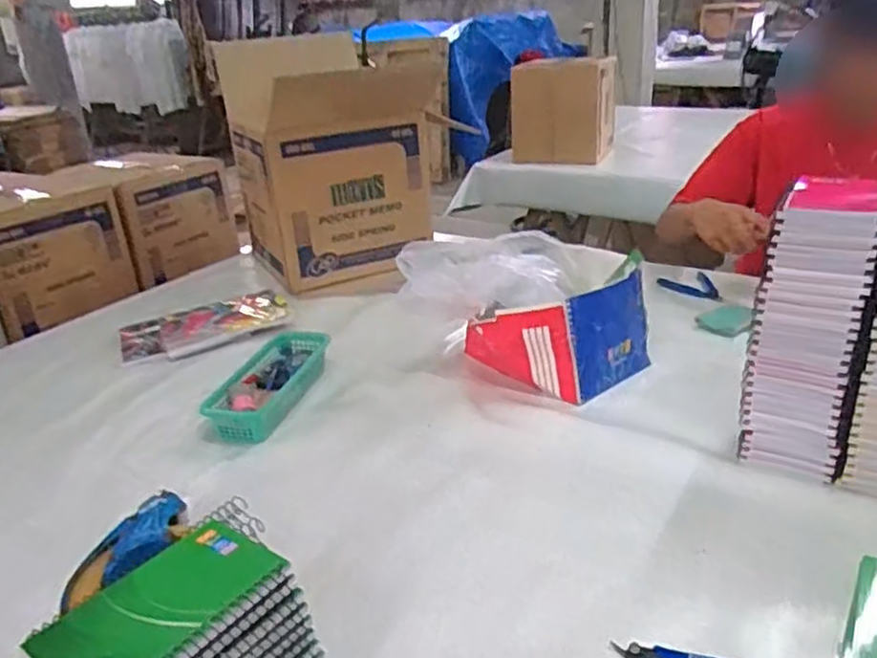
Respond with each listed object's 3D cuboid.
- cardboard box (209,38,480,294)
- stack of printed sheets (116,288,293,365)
[{"bbox_3d":[-0.211,-0.314,1.326,0.282,0.378,0.268,-19,28,-29],"label":"cardboard box"},{"bbox_3d":[-0.374,-0.006,1.149,0.259,0.026,0.135,-13,26,-19],"label":"stack of printed sheets"}]

